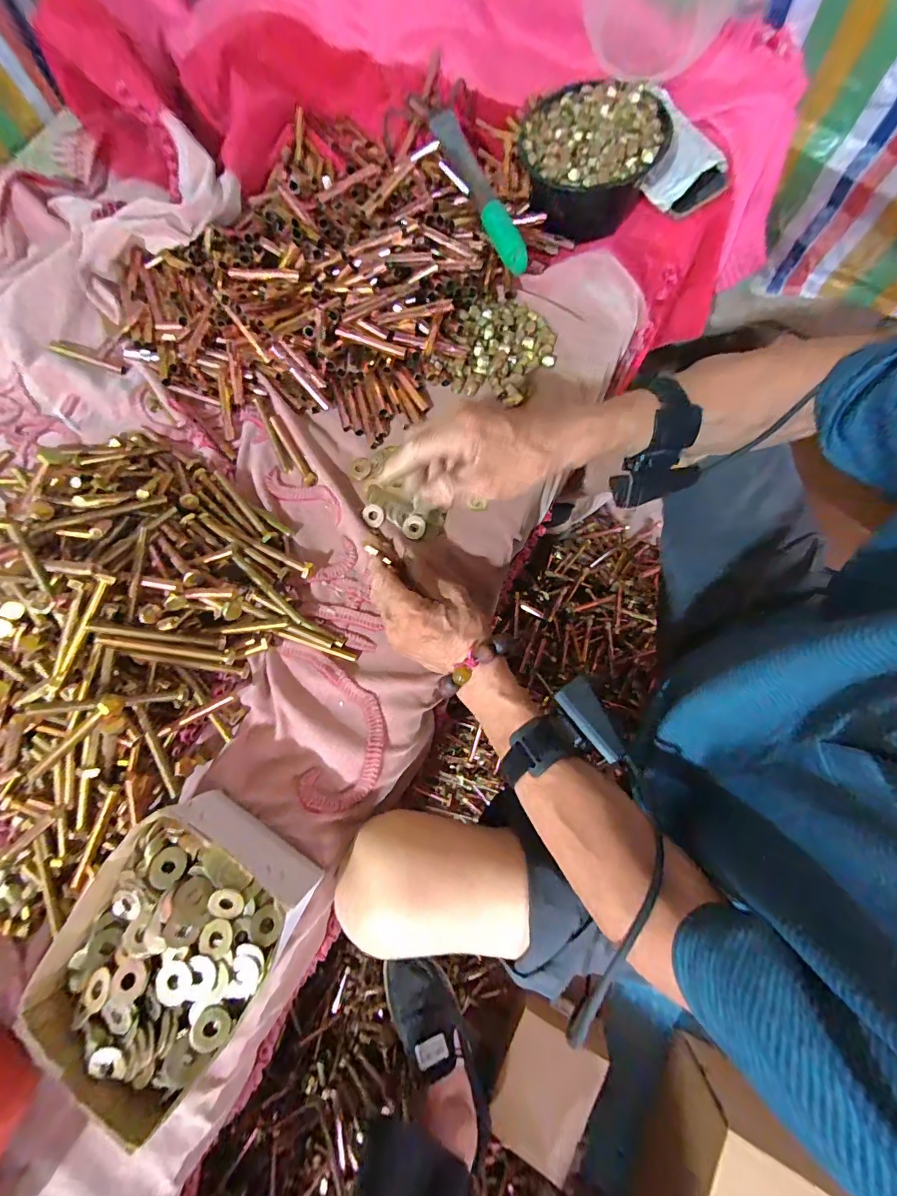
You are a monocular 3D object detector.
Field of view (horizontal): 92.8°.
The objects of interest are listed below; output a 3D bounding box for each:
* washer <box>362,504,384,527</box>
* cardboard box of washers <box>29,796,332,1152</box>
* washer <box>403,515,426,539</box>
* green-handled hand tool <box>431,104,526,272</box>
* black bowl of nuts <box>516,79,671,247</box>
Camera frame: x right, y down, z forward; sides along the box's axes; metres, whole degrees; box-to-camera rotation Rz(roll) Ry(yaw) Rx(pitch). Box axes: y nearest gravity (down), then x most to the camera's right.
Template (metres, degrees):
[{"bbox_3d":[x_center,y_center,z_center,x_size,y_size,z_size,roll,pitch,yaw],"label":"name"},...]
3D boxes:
[{"bbox_3d":[-0.081,-0.090,0.460,0.023,0.005,0.023,-1,75,4],"label":"washer"},{"bbox_3d":[-0.206,0.265,0.332,0.150,0.065,0.173,33,79,12],"label":"cardboard box of washers"},{"bbox_3d":[-0.037,-0.075,0.450,0.025,0.004,0.024,18,108,14],"label":"washer"},{"bbox_3d":[0.033,-0.478,0.492,0.028,0.035,0.249,-22,74,-2],"label":"green-handled hand tool"},{"bbox_3d":[0.168,-0.526,0.512,0.153,0.072,0.150,0,78,1],"label":"black bowl of nuts"}]

